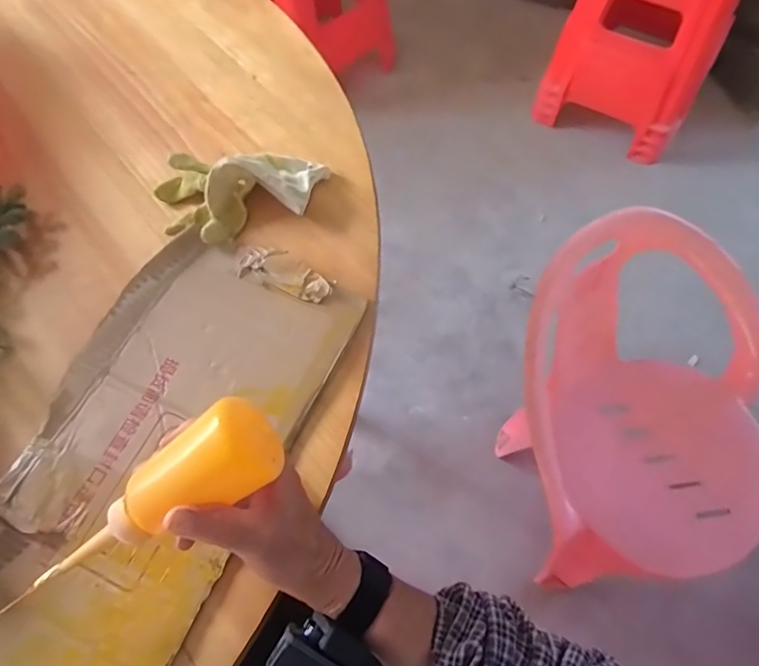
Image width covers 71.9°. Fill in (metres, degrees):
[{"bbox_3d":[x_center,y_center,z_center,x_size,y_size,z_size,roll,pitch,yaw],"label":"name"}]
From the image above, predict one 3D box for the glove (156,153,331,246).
[{"bbox_3d":[-0.137,-0.133,0.492,0.160,0.044,0.098,2,65,3],"label":"glove"}]

